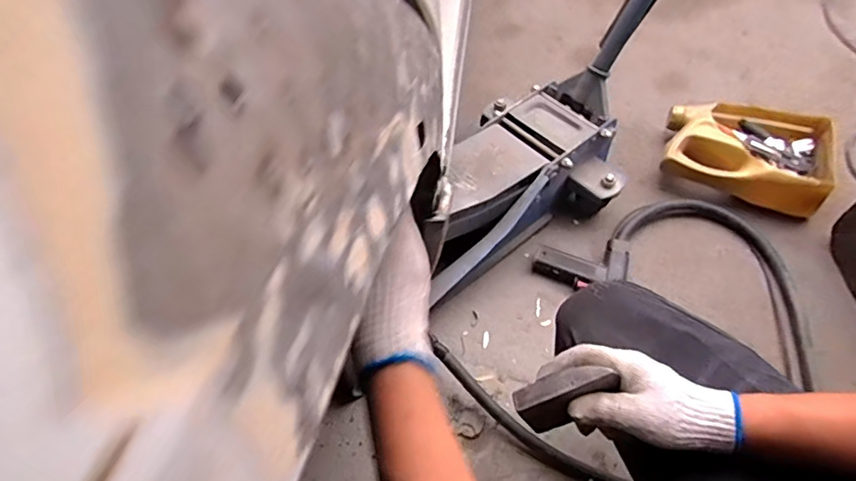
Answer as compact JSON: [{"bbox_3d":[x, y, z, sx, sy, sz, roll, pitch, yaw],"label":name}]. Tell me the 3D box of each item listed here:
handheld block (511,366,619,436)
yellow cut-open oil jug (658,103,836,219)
[{"bbox_3d":[0.119,0.134,0.467,0.084,0.028,0.036,-35,54,16],"label":"handheld block"},{"bbox_3d":[0.643,-0.180,1.071,0.306,0.082,0.219,19,58,16],"label":"yellow cut-open oil jug"}]

